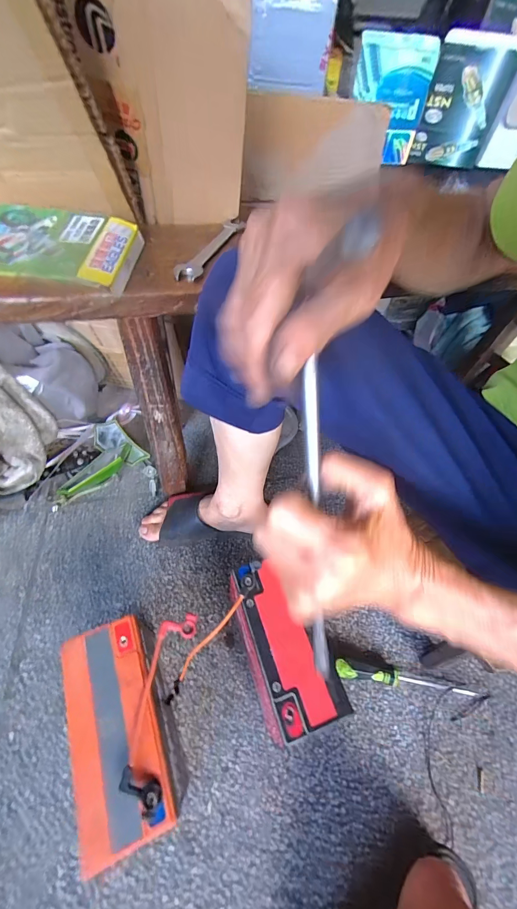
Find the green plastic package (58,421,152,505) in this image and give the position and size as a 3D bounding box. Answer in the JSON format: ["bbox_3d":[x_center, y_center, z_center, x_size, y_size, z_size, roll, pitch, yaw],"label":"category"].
[{"bbox_3d":[-0.309,0.001,0.644,0.168,0.051,0.130,-25,62,-19],"label":"green plastic package"}]

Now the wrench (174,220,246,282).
[{"bbox_3d":[-0.053,-0.230,0.375,0.025,0.008,0.140,19,55,8],"label":"wrench"}]

